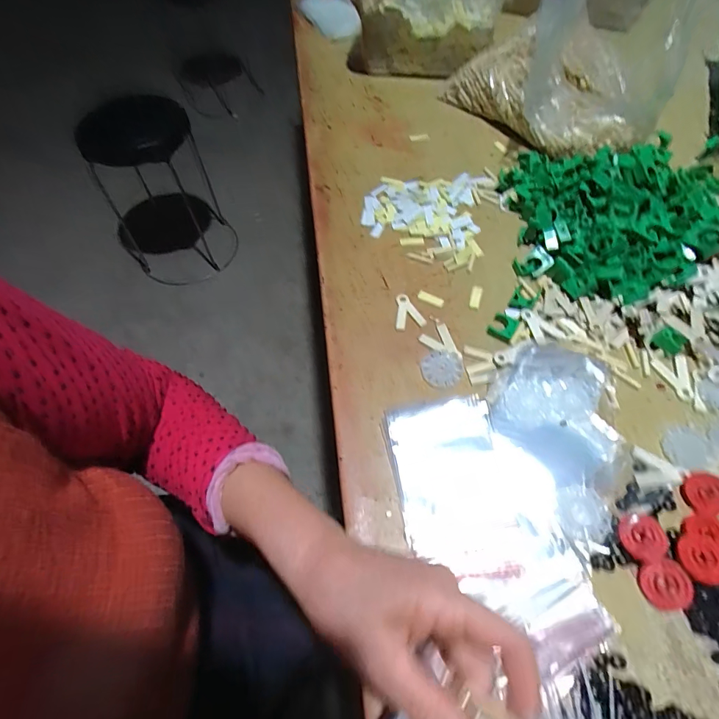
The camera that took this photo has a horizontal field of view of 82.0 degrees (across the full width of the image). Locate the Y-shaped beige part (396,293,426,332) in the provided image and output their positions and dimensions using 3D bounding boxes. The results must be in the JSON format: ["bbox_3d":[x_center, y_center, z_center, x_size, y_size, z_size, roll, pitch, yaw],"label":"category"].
[{"bbox_3d":[0.053,-0.050,0.432,0.030,0.004,0.044,-1,58,2],"label":"Y-shaped beige part"}]

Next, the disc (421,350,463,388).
[{"bbox_3d":[0.079,0.009,0.390,0.040,0.004,0.038,-1,58,1],"label":"disc"}]

